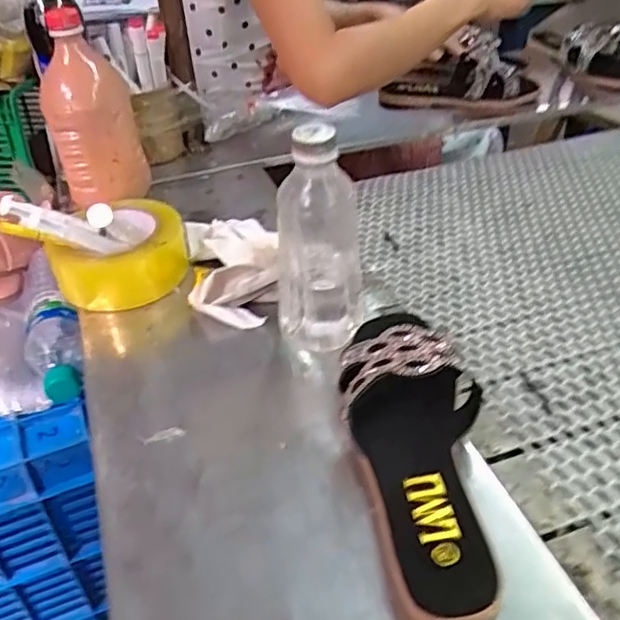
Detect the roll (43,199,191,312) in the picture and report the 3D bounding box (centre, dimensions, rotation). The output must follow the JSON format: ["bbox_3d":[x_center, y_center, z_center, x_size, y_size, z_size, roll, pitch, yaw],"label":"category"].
[{"bbox_3d":[-0.180,-0.057,0.595,0.119,0.063,0.119,-3,39,2],"label":"roll"}]

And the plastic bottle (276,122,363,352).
[{"bbox_3d":[0.004,-0.047,0.463,0.064,0.179,0.049,-2,39,3],"label":"plastic bottle"}]

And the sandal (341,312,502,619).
[{"bbox_3d":[0.064,0.084,0.386,0.085,0.063,0.193,-1,39,4],"label":"sandal"}]

